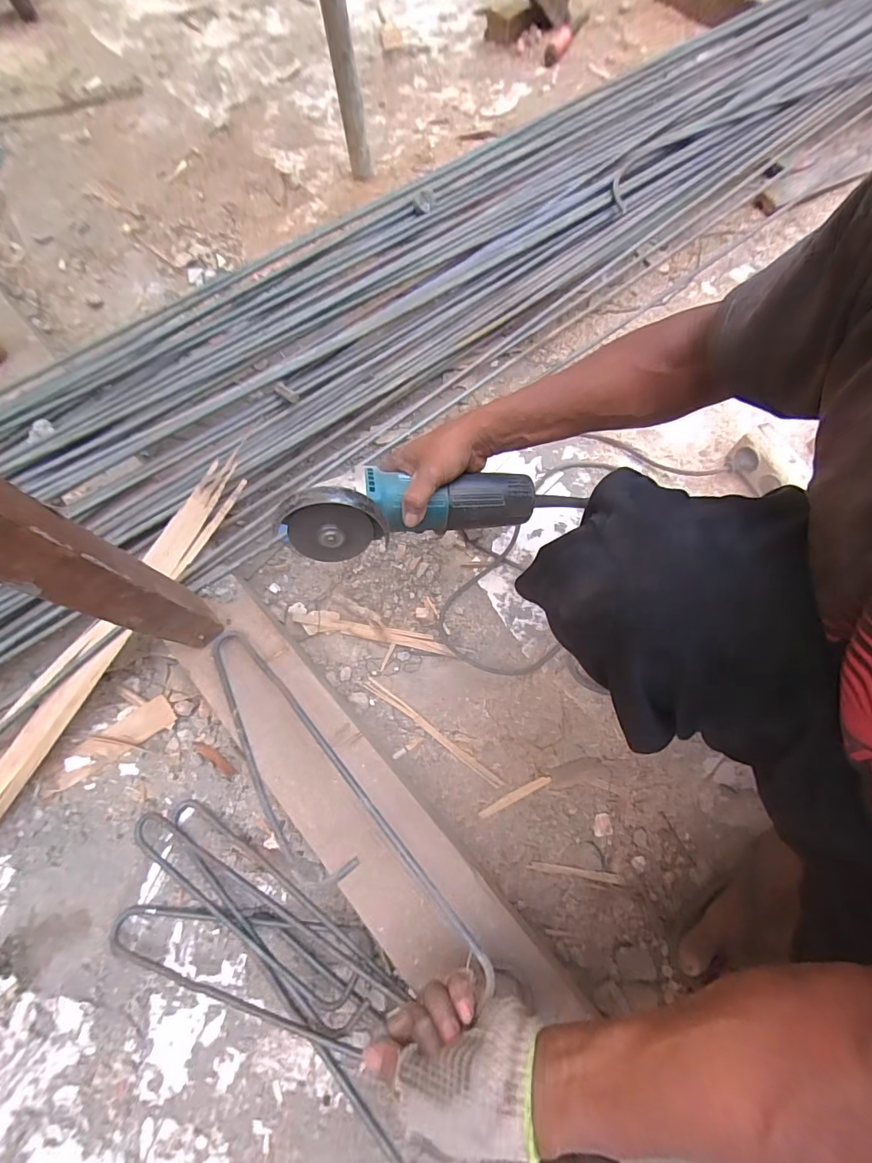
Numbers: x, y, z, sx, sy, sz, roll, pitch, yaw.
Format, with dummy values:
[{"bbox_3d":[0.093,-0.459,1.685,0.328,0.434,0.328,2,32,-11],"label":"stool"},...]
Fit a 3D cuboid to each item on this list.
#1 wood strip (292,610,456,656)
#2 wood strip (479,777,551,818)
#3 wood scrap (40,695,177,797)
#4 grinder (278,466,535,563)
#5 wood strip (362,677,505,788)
[{"bbox_3d":[-0.090,0.068,0.633,0.225,0.008,0.029,11,70,5],"label":"wood strip"},{"bbox_3d":[0.096,0.261,0.553,0.095,0.004,0.011,-24,71,-8],"label":"wood strip"},{"bbox_3d":[-0.425,0.209,0.588,0.177,0.012,0.044,-31,72,-10],"label":"wood scrap"},{"bbox_3d":[-0.023,-0.089,0.478,0.260,0.089,0.073,-10,69,-15],"label":"grinder"},{"bbox_3d":[-0.007,0.193,0.591,0.214,0.005,0.015,35,74,13],"label":"wood strip"}]

